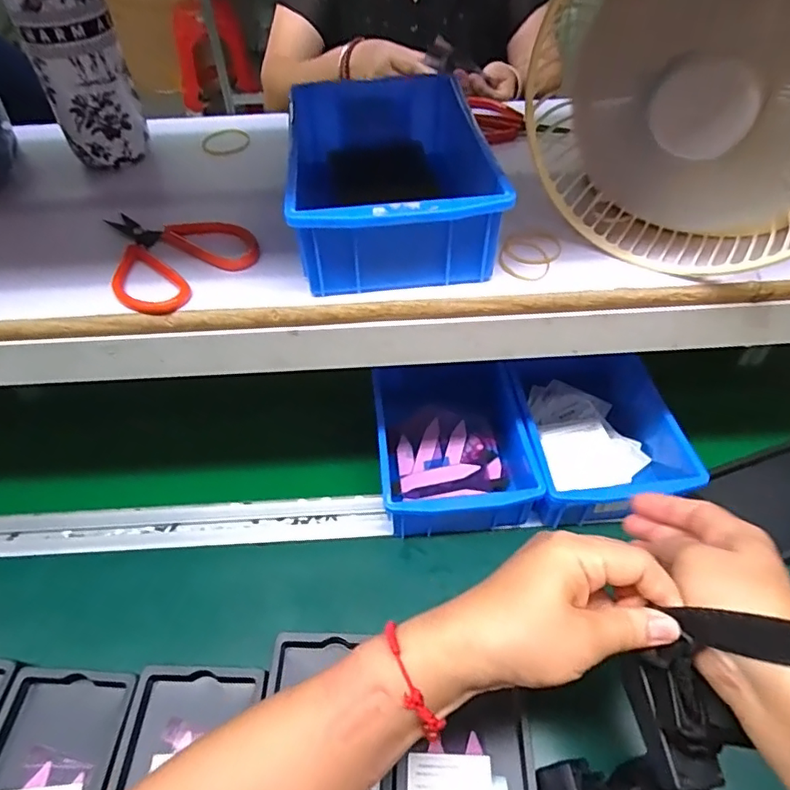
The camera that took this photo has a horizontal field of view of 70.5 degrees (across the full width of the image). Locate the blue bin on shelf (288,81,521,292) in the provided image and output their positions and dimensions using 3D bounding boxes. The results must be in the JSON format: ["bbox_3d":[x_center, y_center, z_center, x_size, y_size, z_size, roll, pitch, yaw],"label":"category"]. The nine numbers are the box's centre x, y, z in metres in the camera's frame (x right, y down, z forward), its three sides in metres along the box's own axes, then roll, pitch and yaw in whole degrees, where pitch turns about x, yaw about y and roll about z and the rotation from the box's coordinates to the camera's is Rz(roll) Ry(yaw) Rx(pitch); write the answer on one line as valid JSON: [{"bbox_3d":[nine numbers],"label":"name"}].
[{"bbox_3d":[-0.008,-0.152,0.398,0.126,0.063,0.197,-7,48,-5],"label":"blue bin on shelf"}]

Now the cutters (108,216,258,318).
[{"bbox_3d":[-0.149,-0.104,0.394,0.096,0.017,0.117,-19,50,-16],"label":"cutters"}]

